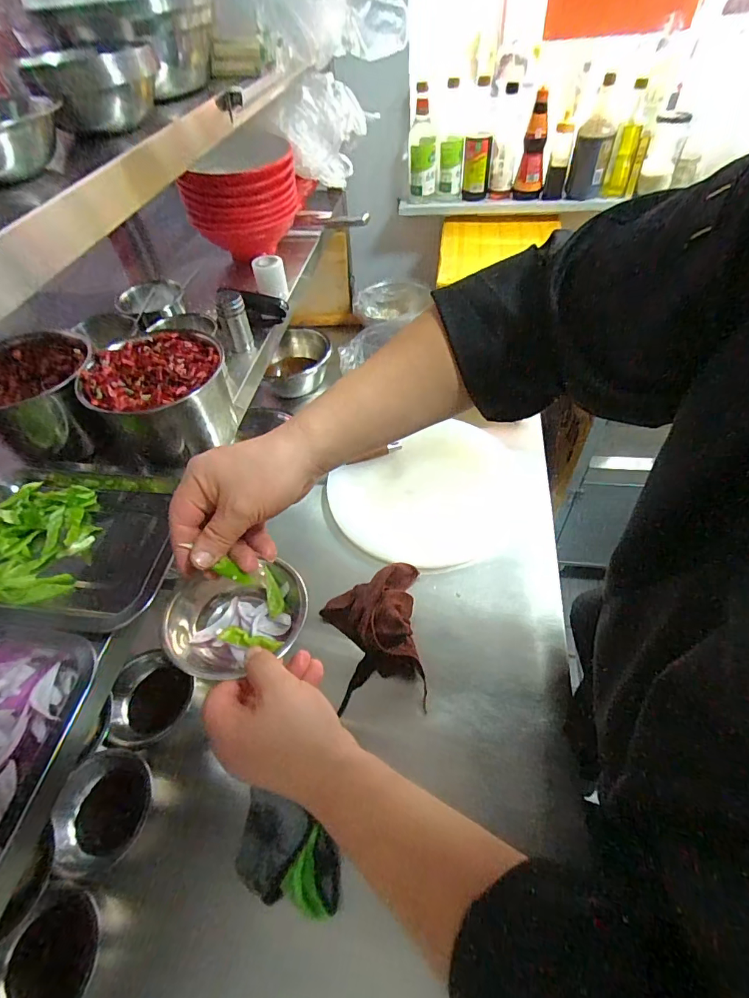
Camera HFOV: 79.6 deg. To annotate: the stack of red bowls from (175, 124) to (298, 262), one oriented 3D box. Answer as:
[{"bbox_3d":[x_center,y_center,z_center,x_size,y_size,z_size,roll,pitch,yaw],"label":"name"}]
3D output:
[{"bbox_3d":[-0.246,-0.560,0.854,0.203,0.164,0.181,-13,51,-6],"label":"stack of red bowls"}]

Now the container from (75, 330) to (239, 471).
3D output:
[{"bbox_3d":[-0.247,-0.114,0.541,0.154,0.107,0.145,-17,51,-9],"label":"container"}]

